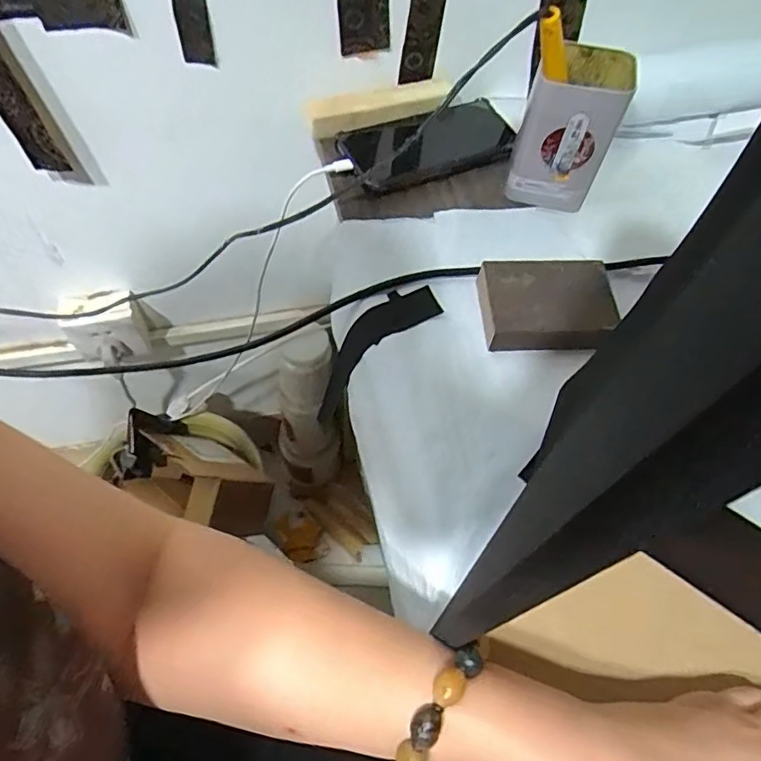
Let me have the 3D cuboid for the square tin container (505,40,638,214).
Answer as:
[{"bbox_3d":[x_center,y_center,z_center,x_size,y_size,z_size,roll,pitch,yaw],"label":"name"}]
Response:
[{"bbox_3d":[0.158,-0.210,0.477,0.076,0.110,0.071,21,60,8],"label":"square tin container"}]

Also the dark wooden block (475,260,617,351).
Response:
[{"bbox_3d":[0.127,-0.058,0.438,0.098,0.028,0.074,3,59,-2],"label":"dark wooden block"}]

